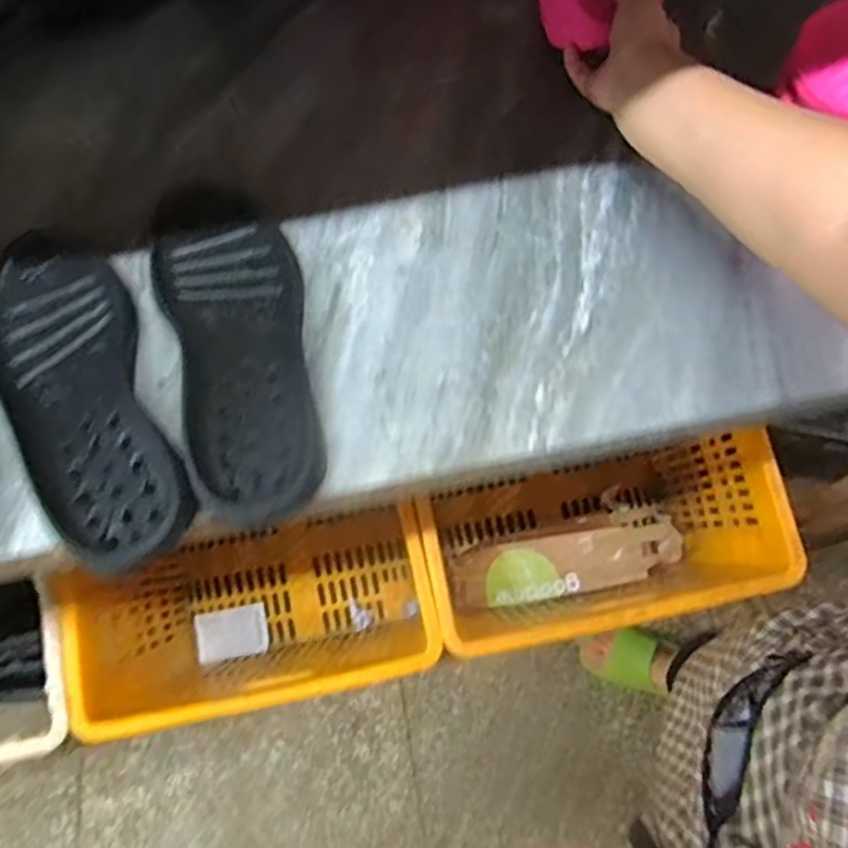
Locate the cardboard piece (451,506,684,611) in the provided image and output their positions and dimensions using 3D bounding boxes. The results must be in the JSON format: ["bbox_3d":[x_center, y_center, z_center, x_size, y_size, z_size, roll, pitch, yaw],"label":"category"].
[{"bbox_3d":[0.243,0.226,1.134,0.392,0.133,0.125,-14,66,-3],"label":"cardboard piece"}]

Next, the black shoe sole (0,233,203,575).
[{"bbox_3d":[-0.241,-0.027,0.467,0.103,0.025,0.279,-29,68,-9],"label":"black shoe sole"}]

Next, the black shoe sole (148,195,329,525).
[{"bbox_3d":[-0.132,-0.059,0.482,0.101,0.036,0.280,-17,66,-4],"label":"black shoe sole"}]

